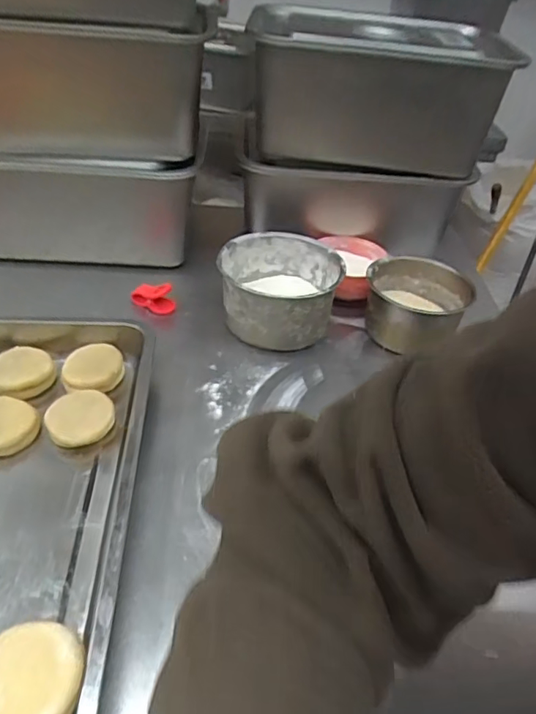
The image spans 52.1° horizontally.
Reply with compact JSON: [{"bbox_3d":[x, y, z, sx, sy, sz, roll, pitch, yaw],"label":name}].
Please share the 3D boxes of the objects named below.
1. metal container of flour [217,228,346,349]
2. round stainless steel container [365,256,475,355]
[{"bbox_3d":[0.014,-0.082,0.691,0.141,0.087,0.143,4,40,-2],"label":"metal container of flour"},{"bbox_3d":[0.183,-0.067,0.708,0.125,0.067,0.131,3,40,-3],"label":"round stainless steel container"}]

